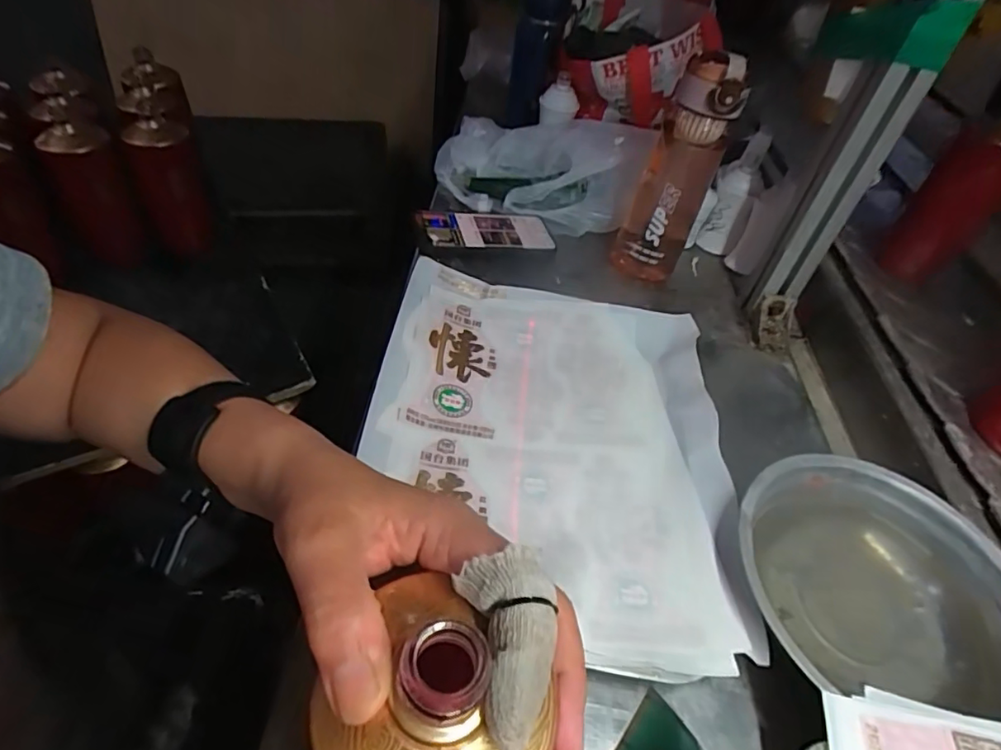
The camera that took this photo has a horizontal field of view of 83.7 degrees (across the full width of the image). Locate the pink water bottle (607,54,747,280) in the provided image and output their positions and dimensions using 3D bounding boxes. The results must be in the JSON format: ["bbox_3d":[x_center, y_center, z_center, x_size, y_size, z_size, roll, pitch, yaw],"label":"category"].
[{"bbox_3d":[0.192,-0.220,0.614,0.083,0.228,0.079,14,47,6],"label":"pink water bottle"}]

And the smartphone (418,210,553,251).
[{"bbox_3d":[-0.014,-0.170,0.665,0.156,0.013,0.073,-4,47,-22],"label":"smartphone"}]

